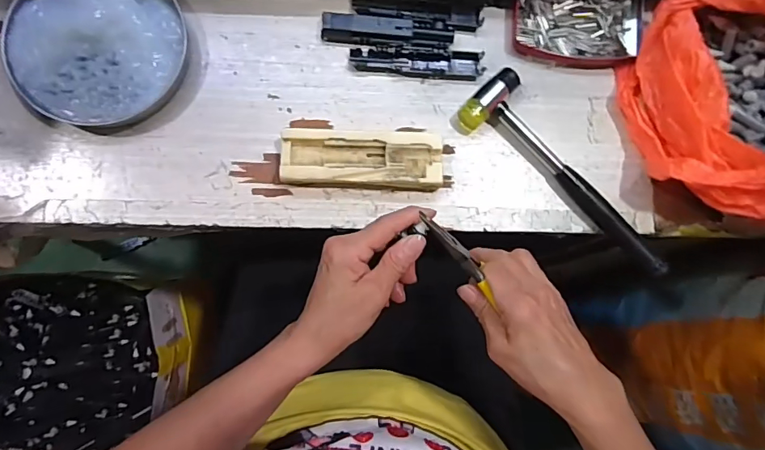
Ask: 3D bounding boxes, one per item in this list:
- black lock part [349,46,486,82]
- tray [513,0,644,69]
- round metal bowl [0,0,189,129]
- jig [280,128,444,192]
[{"bbox_3d":[0.032,-0.147,0.422,0.119,0.010,0.026,1,85,-5],"label":"black lock part"},{"bbox_3d":[0.184,-0.189,0.439,0.125,0.015,0.081,-5,85,-5],"label":"tray"},{"bbox_3d":[-0.242,-0.153,0.393,0.139,0.022,0.130,0,85,-5],"label":"round metal bowl"},{"bbox_3d":[-0.018,-0.057,0.400,0.135,0.022,0.050,3,85,-5],"label":"jig"}]

